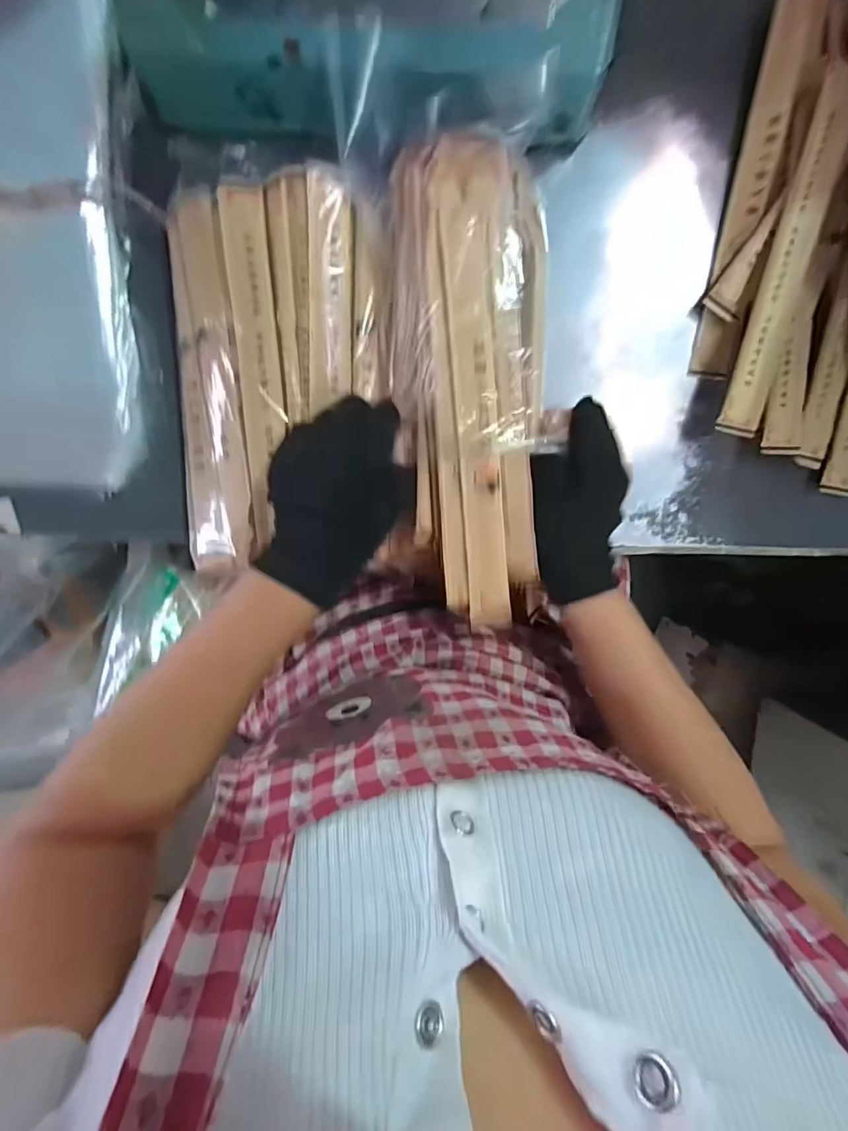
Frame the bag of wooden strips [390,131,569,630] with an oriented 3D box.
[{"bbox_3d":[0.036,-0.114,0.325,0.104,0.031,0.305,-5,99,-2],"label":"bag of wooden strips"}]

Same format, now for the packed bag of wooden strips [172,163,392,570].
[{"bbox_3d":[-0.101,-0.133,0.353,0.167,0.041,0.270,1,98,-3],"label":"packed bag of wooden strips"}]

